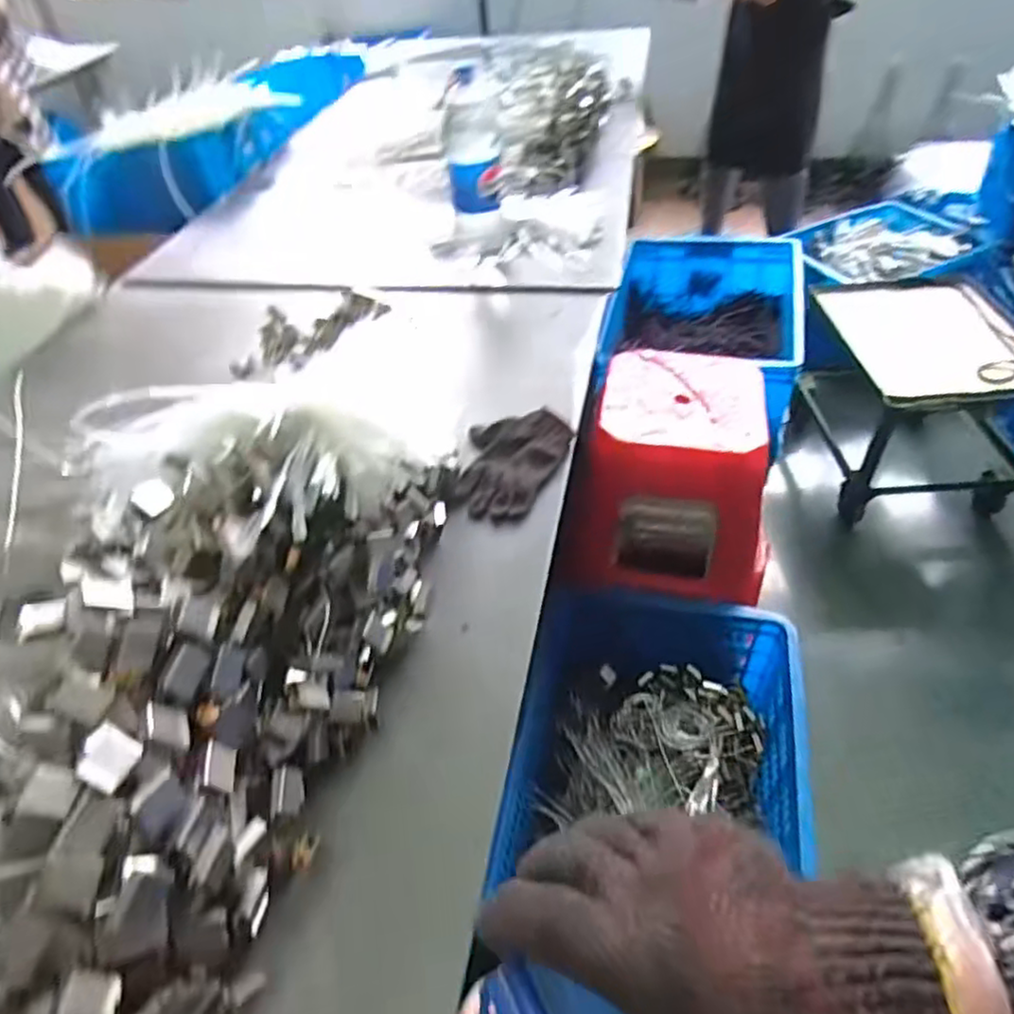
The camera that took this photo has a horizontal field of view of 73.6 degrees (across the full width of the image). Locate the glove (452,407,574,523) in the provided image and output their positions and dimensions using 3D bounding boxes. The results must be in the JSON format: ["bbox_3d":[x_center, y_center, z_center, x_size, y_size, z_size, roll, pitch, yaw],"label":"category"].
[{"bbox_3d":[0.007,-0.056,0.911,0.122,0.026,0.189,15,55,17],"label":"glove"}]

